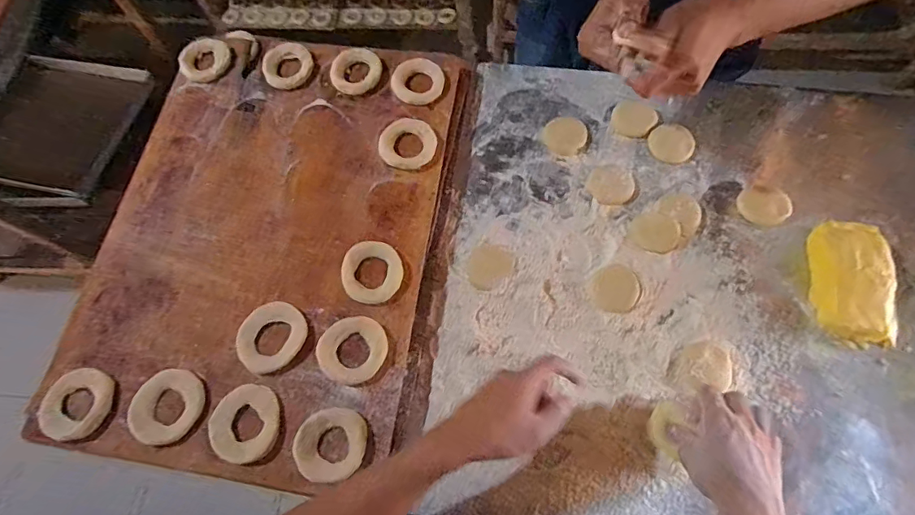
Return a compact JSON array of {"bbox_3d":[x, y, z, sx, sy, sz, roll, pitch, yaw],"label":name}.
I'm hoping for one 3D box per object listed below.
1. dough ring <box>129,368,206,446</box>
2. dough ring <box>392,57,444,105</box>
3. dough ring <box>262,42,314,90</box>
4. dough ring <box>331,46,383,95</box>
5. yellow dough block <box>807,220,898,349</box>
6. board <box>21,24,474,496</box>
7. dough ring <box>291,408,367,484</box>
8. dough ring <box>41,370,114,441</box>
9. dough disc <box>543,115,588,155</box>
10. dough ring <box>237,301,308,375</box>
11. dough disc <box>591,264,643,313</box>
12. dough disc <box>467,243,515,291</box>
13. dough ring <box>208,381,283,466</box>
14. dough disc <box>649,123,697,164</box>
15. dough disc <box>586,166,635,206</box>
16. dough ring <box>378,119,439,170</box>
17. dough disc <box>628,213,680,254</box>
[{"bbox_3d":[-0.331,0.170,0.555,0.076,0.012,0.079,-6,68,1],"label":"dough ring"},{"bbox_3d":[-0.057,-0.252,0.702,0.072,0.020,0.076,-1,68,3],"label":"dough ring"},{"bbox_3d":[-0.250,-0.284,0.716,0.073,0.016,0.066,-20,69,-4],"label":"dough ring"},{"bbox_3d":[-0.147,-0.271,0.709,0.074,0.022,0.071,-1,68,3],"label":"dough ring"},{"bbox_3d":[0.472,0.027,0.581,0.083,0.040,0.154,6,69,6],"label":"yellow dough block"},{"bbox_3d":[-0.241,-0.041,0.641,0.456,0.038,0.605,6,69,6],"label":"board"},{"bbox_3d":[-0.138,0.204,0.530,0.074,0.012,0.075,-1,68,3],"label":"dough ring"},{"bbox_3d":[-0.439,0.169,0.559,0.078,0.010,0.076,-3,68,2],"label":"dough ring"},{"bbox_3d":[0.156,-0.178,0.705,0.060,0.006,0.061,-1,68,3],"label":"dough disc"},{"bbox_3d":[-0.221,0.094,0.575,0.075,0.008,0.082,-1,68,3],"label":"dough ring"},{"bbox_3d":[0.199,0.039,0.609,0.056,0.004,0.062,34,74,15],"label":"dough disc"},{"bbox_3d":[0.041,0.012,0.632,0.054,0.006,0.065,23,72,12],"label":"dough disc"},{"bbox_3d":[-0.235,0.183,0.538,0.073,0.012,0.080,-3,68,2],"label":"dough ring"},{"bbox_3d":[0.301,-0.161,0.683,0.060,0.004,0.060,-1,68,3],"label":"dough disc"},{"bbox_3d":[0.212,-0.099,0.670,0.060,0.004,0.059,-1,68,3],"label":"dough disc"},{"bbox_3d":[-0.068,-0.156,0.660,0.076,0.011,0.074,-1,68,3],"label":"dough ring"},{"bbox_3d":[0.258,-0.035,0.632,0.060,0.008,0.053,41,76,17],"label":"dough disc"}]

